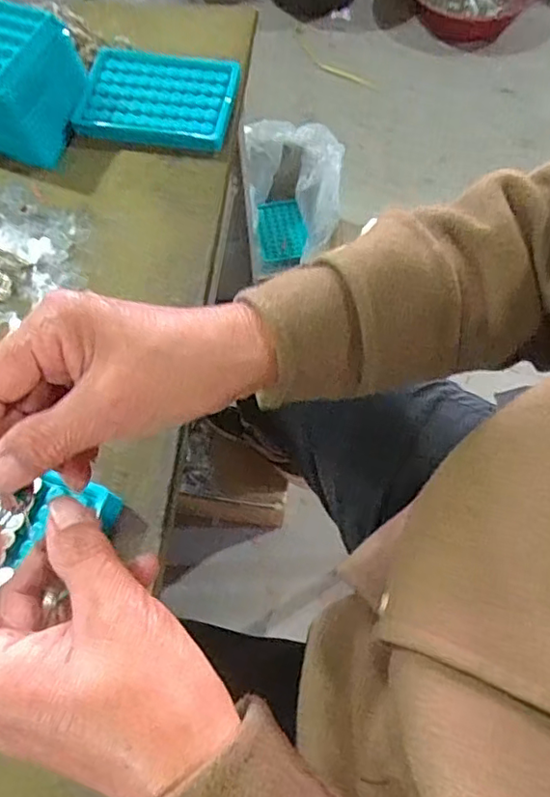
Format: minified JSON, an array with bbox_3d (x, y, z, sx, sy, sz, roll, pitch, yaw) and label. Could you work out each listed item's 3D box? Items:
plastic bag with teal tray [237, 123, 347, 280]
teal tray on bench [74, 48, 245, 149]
[{"bbox_3d":[0.028,-0.375,1.044,0.157,0.191,0.194,-7,66,-3],"label":"plastic bag with teal tray"},{"bbox_3d":[-0.103,-0.266,0.510,0.132,0.022,0.095,9,67,4],"label":"teal tray on bench"}]

